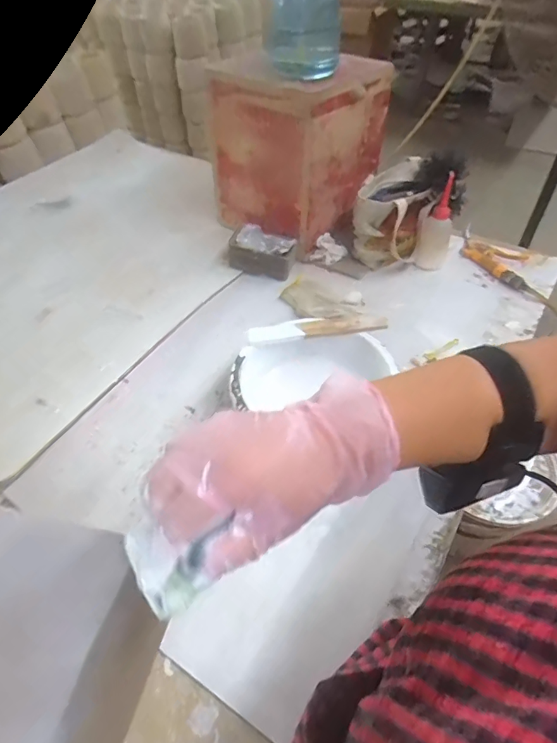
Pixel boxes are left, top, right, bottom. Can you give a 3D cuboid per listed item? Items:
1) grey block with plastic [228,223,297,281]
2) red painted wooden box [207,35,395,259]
[{"bbox_3d":[-0.031,-0.240,0.904,0.122,0.064,0.075,13,51,14],"label":"grey block with plastic"},{"bbox_3d":[0.044,-0.450,0.930,0.244,0.282,0.263,34,58,28],"label":"red painted wooden box"}]

